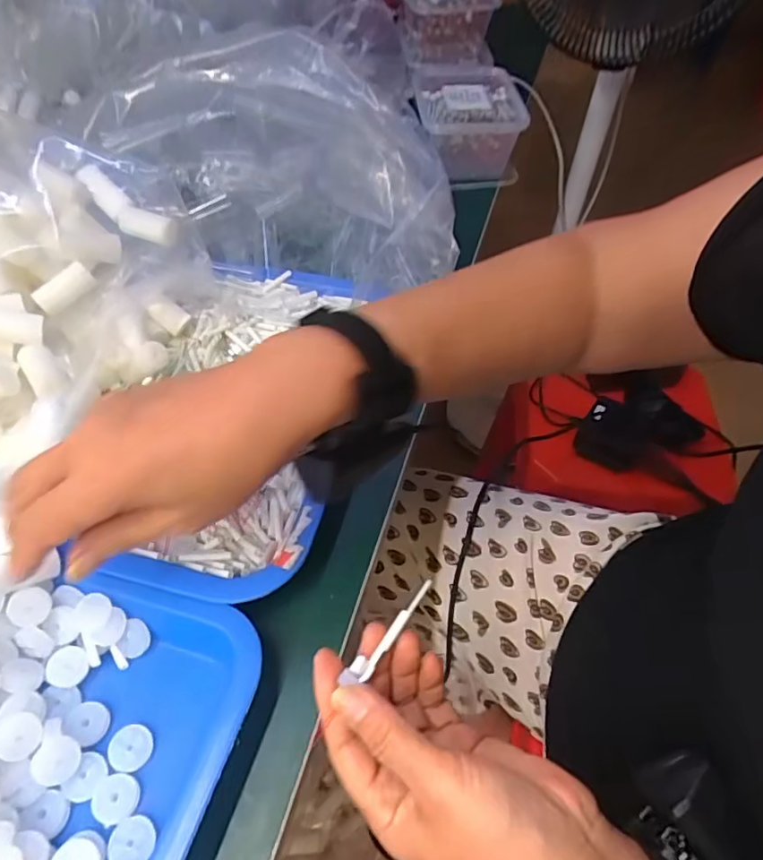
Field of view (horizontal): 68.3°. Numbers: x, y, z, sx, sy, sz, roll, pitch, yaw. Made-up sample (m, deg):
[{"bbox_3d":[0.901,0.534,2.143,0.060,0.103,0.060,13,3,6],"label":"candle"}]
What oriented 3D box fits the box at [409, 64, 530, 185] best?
[{"bbox_3d":[0.094,-0.358,0.655,0.109,0.071,0.176,-2,51,-3],"label":"box"}]

